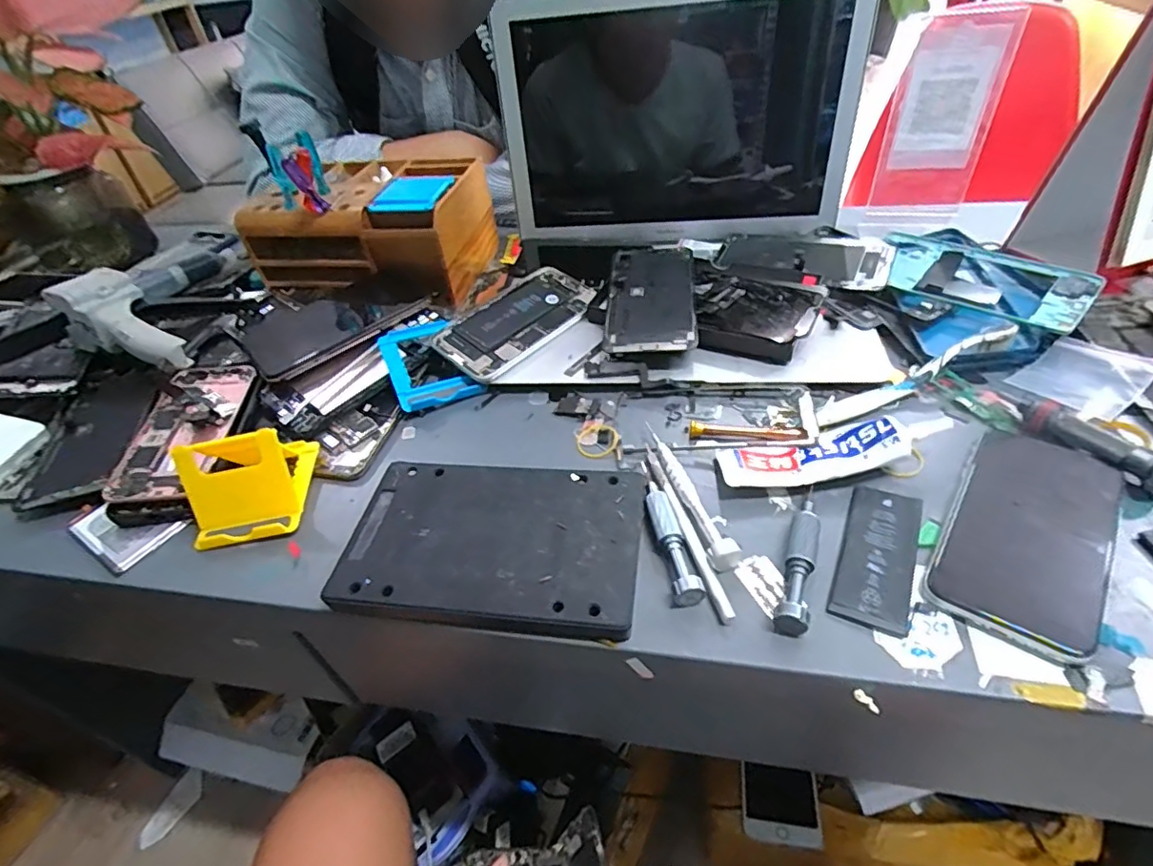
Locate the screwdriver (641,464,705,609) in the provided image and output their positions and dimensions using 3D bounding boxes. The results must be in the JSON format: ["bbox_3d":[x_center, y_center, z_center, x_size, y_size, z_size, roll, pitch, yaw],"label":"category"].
[{"bbox_3d":[0.054,0.055,0.351,0.016,0.015,0.103,-9,43,-3],"label":"screwdriver"}]

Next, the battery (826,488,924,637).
[{"bbox_3d":[0.173,0.069,0.328,0.039,0.005,0.093,17,48,23],"label":"battery"}]

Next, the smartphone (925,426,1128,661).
[{"bbox_3d":[0.258,0.053,0.326,0.075,0.009,0.151,26,51,30],"label":"smartphone"}]

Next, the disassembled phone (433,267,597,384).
[{"bbox_3d":[-0.050,-0.101,0.510,0.078,0.006,0.150,34,58,24],"label":"disassembled phone"}]

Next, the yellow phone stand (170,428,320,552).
[{"bbox_3d":[-0.228,0.028,0.390,0.075,0.056,0.075,-8,43,-2],"label":"yellow phone stand"}]

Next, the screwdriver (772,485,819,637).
[{"bbox_3d":[0.128,0.069,0.328,0.017,0.015,0.096,11,46,19],"label":"screwdriver"}]

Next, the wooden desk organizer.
[{"bbox_3d":[-0.201,-0.203,0.583,0.196,0.092,0.154,9,45,16],"label":"wooden desk organizer"}]

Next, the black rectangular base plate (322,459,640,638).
[{"bbox_3d":[-0.049,0.063,0.356,0.176,0.015,0.120,3,43,10],"label":"black rectangular base plate"}]

